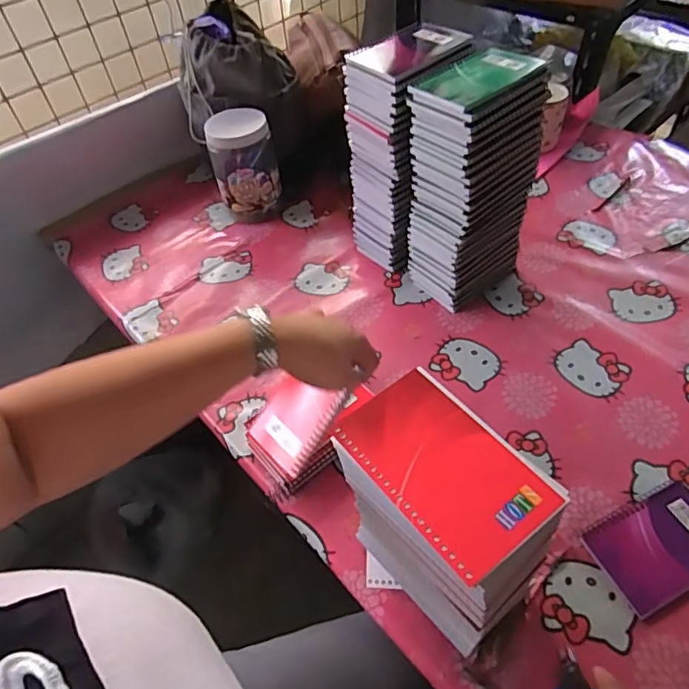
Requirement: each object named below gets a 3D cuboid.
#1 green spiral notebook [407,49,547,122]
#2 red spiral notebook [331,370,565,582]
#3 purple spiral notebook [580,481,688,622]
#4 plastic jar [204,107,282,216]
[{"bbox_3d":[0.146,-0.288,0.570,0.137,0.014,0.088,-33,54,-21],"label":"green spiral notebook"},{"bbox_3d":[0.062,0.073,0.334,0.083,0.008,0.128,-33,54,-21],"label":"red spiral notebook"},{"bbox_3d":[0.308,0.191,0.509,0.131,0.005,0.085,-22,51,-13],"label":"purple spiral notebook"},{"bbox_3d":[-0.164,-0.295,0.877,0.101,0.158,0.103,-3,49,3],"label":"plastic jar"}]

